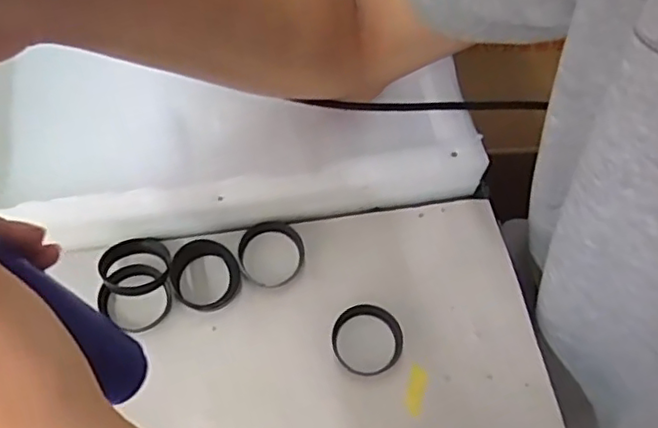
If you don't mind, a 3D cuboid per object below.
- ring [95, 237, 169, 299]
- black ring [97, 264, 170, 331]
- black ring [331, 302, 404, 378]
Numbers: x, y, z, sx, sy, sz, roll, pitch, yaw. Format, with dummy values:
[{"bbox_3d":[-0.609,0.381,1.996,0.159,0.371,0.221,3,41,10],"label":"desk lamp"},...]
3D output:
[{"bbox_3d":[-0.123,0.034,0.396,0.044,0.012,0.044,6,41,-6],"label":"ring"},{"bbox_3d":[-0.122,0.051,0.390,0.042,0.012,0.041,1,62,-2],"label":"black ring"},{"bbox_3d":[0.024,0.078,0.390,0.045,0.010,0.045,1,61,-2],"label":"black ring"}]

